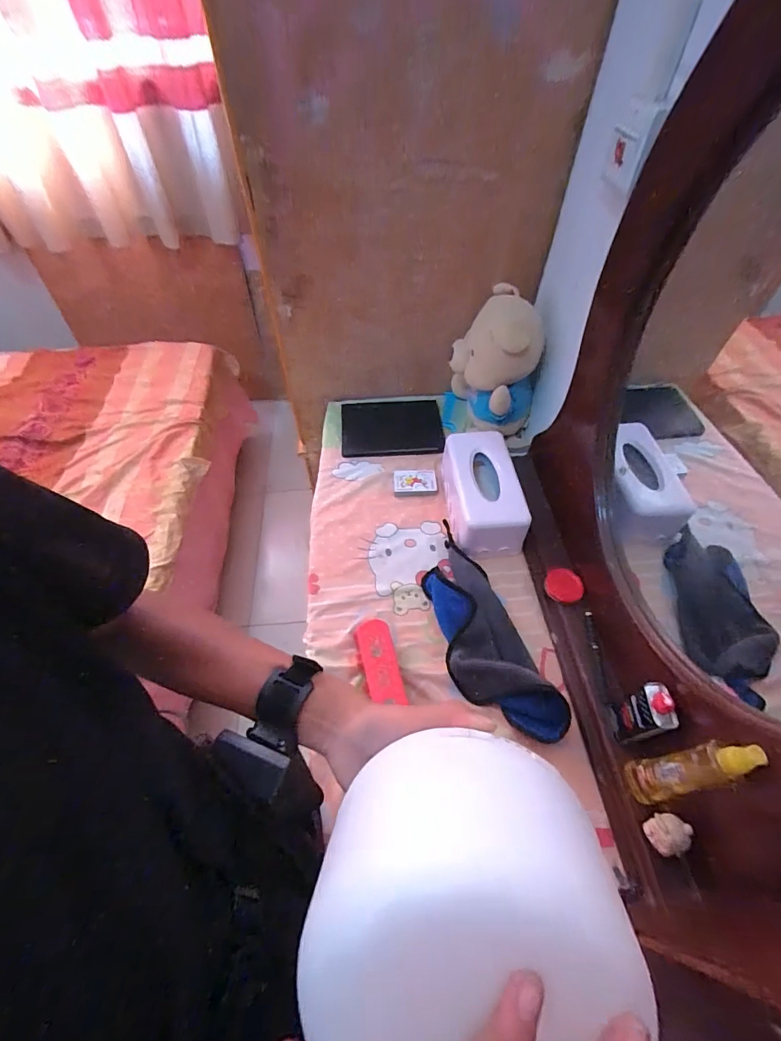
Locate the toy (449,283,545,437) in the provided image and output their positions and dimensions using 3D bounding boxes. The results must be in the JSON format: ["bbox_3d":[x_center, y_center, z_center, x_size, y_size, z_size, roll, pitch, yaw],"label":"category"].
[{"bbox_3d":[0.222,-0.318,0.922,0.183,0.299,0.188,7,54,5],"label":"toy"}]

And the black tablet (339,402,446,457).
[{"bbox_3d":[0.002,-0.222,1.036,0.236,0.020,0.177,-2,54,-1],"label":"black tablet"}]

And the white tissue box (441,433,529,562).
[{"bbox_3d":[0.179,-0.061,0.849,0.128,0.115,0.245,-7,54,-4],"label":"white tissue box"}]

